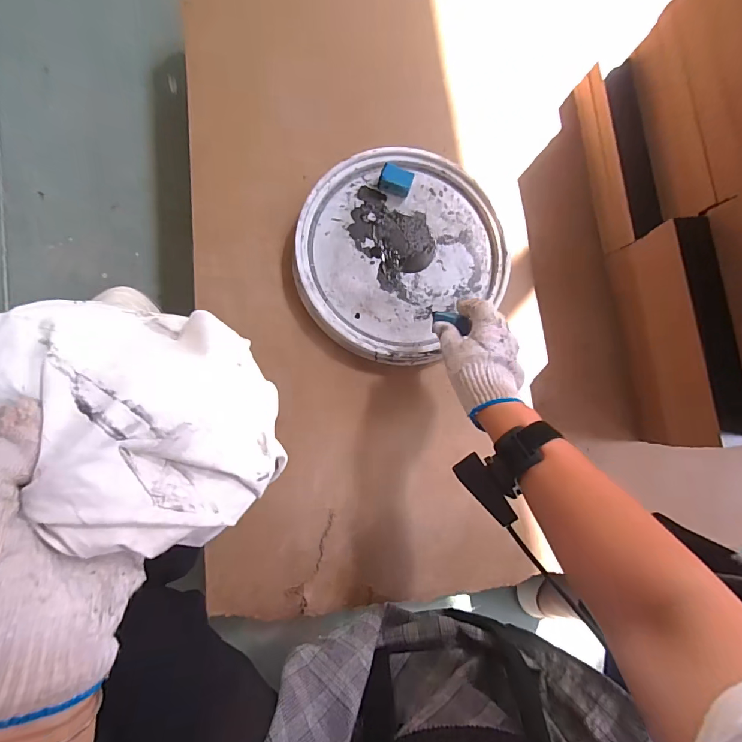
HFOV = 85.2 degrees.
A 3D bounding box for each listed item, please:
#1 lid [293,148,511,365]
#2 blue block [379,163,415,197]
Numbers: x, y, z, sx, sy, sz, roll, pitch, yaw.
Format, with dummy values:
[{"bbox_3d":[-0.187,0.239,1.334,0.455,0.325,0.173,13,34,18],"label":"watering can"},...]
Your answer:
[{"bbox_3d":[0.040,-0.166,0.552,0.264,0.025,0.286,1,85,-8],"label":"lid"},{"bbox_3d":[0.035,-0.263,0.557,0.045,0.023,0.029,12,81,-6],"label":"blue block"}]

